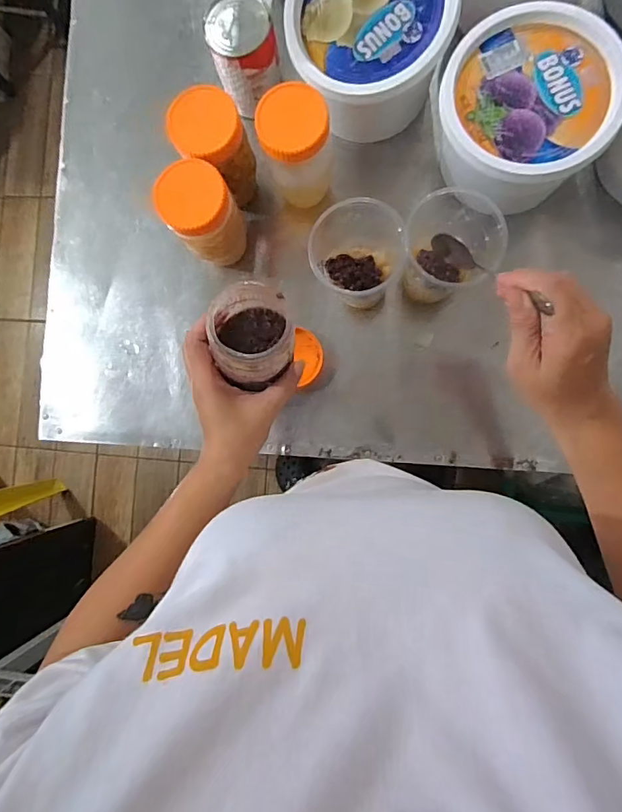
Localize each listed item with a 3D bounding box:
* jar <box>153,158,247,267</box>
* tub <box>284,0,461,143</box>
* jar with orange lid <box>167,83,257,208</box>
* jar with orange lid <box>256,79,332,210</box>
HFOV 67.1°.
[{"bbox_3d":[-0.112,-0.201,0.509,0.078,0.127,0.072,0,88,6],"label":"jar"},{"bbox_3d":[0.062,-0.396,0.511,0.158,0.115,0.156,0,88,6],"label":"tub"},{"bbox_3d":[-0.096,-0.270,0.511,0.066,0.140,0.062,0,88,6],"label":"jar with orange lid"},{"bbox_3d":[-0.012,-0.269,0.503,0.070,0.138,0.065,0,88,6],"label":"jar with orange lid"}]

